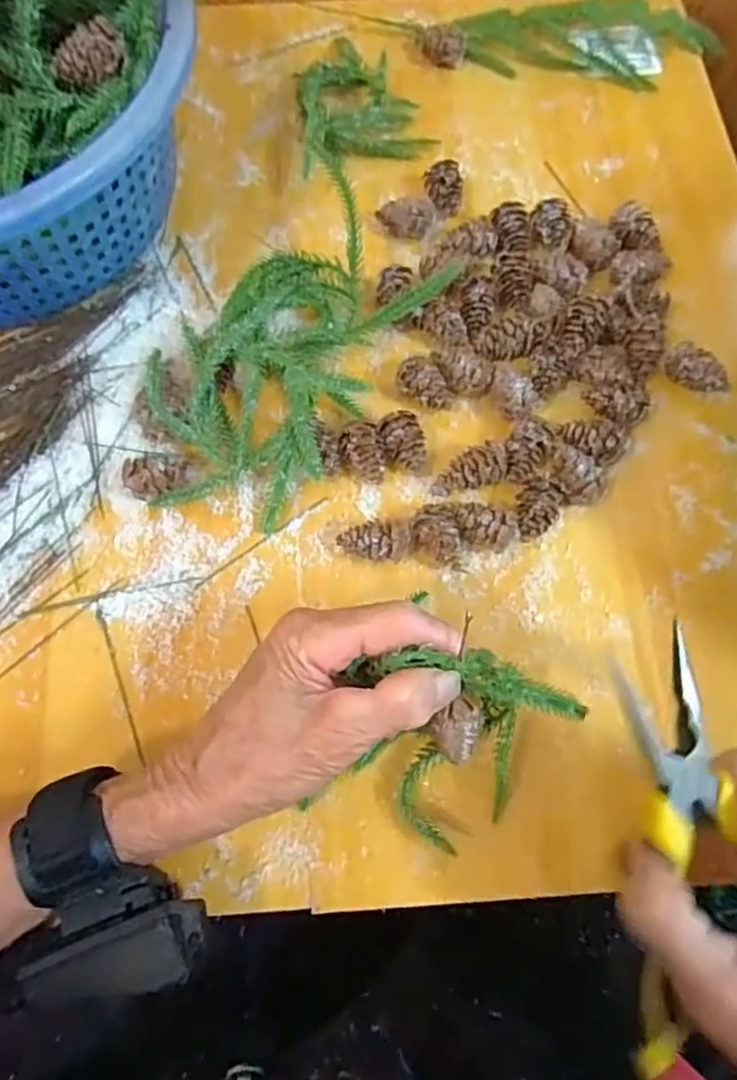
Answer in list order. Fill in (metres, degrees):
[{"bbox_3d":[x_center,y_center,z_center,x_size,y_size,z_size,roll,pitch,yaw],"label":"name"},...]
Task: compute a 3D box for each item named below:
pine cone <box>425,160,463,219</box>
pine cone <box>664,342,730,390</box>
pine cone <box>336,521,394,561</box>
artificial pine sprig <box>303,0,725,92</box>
[{"bbox_3d":[0.047,-0.218,0.414,0.023,0.018,0.033,1,70,1],"label":"pine cone"},{"bbox_3d":[0.182,-0.093,0.368,0.035,0.024,0.017,13,71,5],"label":"pine cone"},{"bbox_3d":[-0.001,0.002,0.336,0.028,0.021,0.018,11,71,5],"label":"pine cone"},{"bbox_3d":[0.108,-0.360,0.464,0.275,0.022,0.076,7,71,3],"label":"artificial pine sprig"}]

